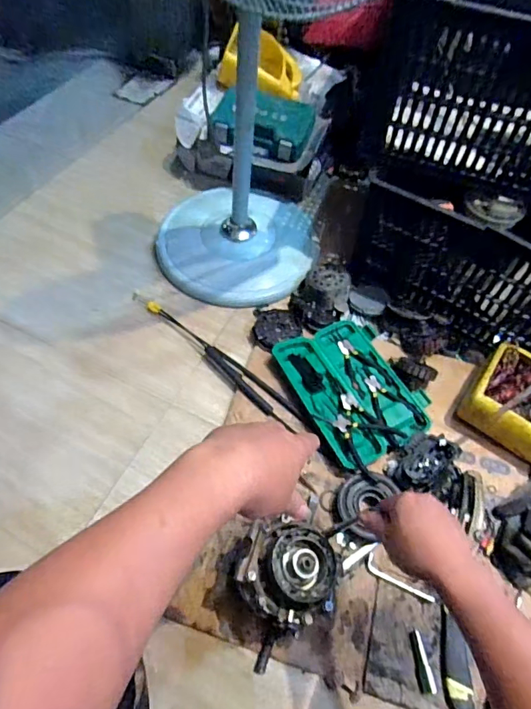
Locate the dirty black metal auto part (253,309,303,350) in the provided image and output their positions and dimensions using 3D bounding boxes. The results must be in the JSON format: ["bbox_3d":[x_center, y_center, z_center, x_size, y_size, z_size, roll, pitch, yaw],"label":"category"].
[{"bbox_3d":[0.026,-0.062,1.031,0.106,0.024,0.107,-5,55,-7],"label":"dirty black metal auto part"}]

